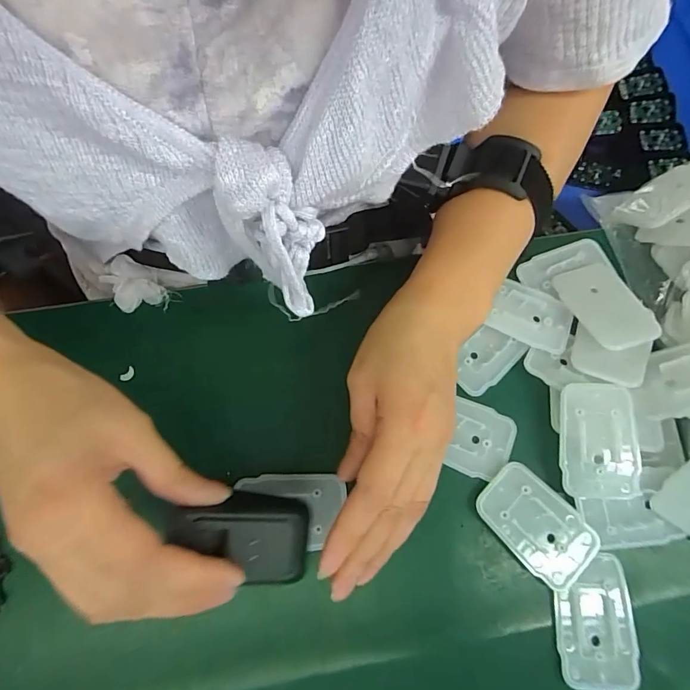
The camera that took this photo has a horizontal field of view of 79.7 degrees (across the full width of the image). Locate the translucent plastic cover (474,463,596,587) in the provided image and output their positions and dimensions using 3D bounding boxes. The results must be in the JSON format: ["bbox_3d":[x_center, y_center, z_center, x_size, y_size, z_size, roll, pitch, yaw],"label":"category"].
[{"bbox_3d":[0.115,0.107,0.248,0.044,0.006,0.067,-41,77,-13],"label":"translucent plastic cover"}]

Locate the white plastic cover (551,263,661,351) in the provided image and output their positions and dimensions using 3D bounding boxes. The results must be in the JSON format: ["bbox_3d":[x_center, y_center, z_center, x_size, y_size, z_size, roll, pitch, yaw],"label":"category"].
[{"bbox_3d":[0.176,-0.028,0.281,0.043,0.005,0.067,-16,55,-3],"label":"white plastic cover"}]

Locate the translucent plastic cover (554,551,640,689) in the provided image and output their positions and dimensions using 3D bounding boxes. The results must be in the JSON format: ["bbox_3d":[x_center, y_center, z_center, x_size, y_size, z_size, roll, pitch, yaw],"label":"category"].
[{"bbox_3d":[0.141,0.155,0.233,0.040,0.006,0.066,7,72,1],"label":"translucent plastic cover"}]

